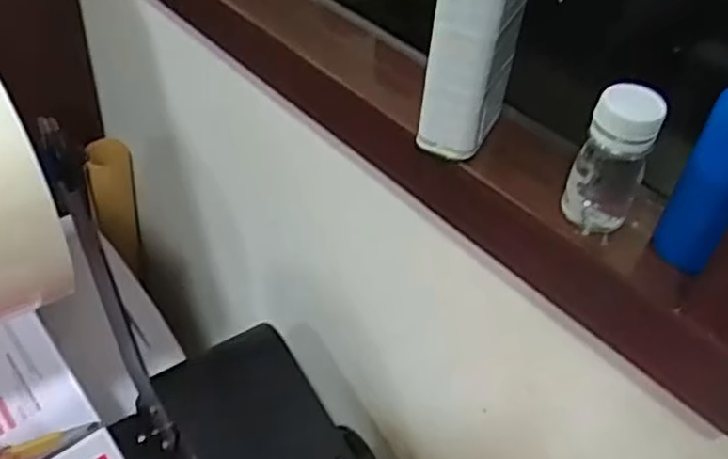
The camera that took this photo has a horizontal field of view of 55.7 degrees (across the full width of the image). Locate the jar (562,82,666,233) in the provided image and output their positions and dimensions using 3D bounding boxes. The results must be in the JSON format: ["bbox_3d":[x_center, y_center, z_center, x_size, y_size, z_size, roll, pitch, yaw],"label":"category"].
[{"bbox_3d":[0.131,-0.037,0.360,0.034,0.080,0.031,4,42,-4],"label":"jar"}]

